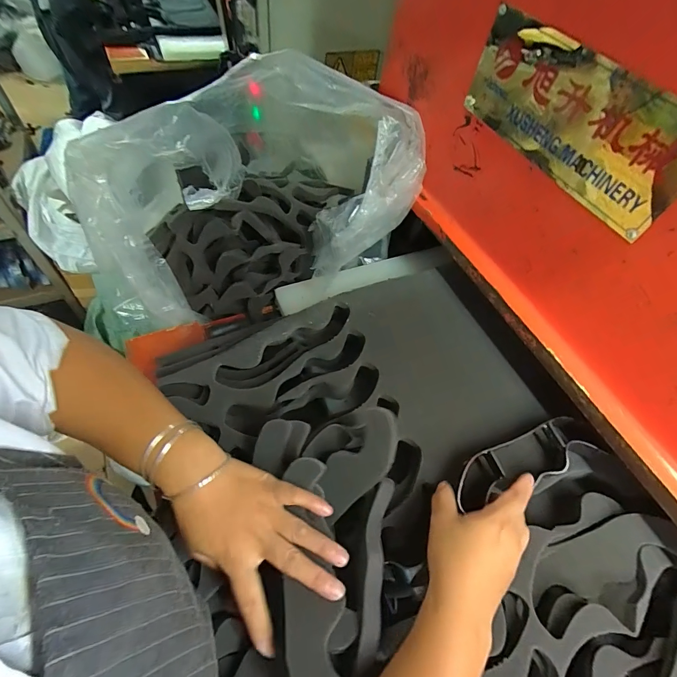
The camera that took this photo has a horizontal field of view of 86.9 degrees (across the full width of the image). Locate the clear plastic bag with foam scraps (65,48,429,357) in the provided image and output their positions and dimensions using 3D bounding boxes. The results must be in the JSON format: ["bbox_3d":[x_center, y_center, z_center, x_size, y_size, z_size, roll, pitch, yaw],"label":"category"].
[{"bbox_3d":[-0.123,-0.255,0.597,0.490,0.290,0.329,-14,63,-10],"label":"clear plastic bag with foam scraps"}]

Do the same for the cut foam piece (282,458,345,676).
[{"bbox_3d":[-0.021,0.206,0.312,0.054,0.026,0.195,-6,52,-6],"label":"cut foam piece"}]

